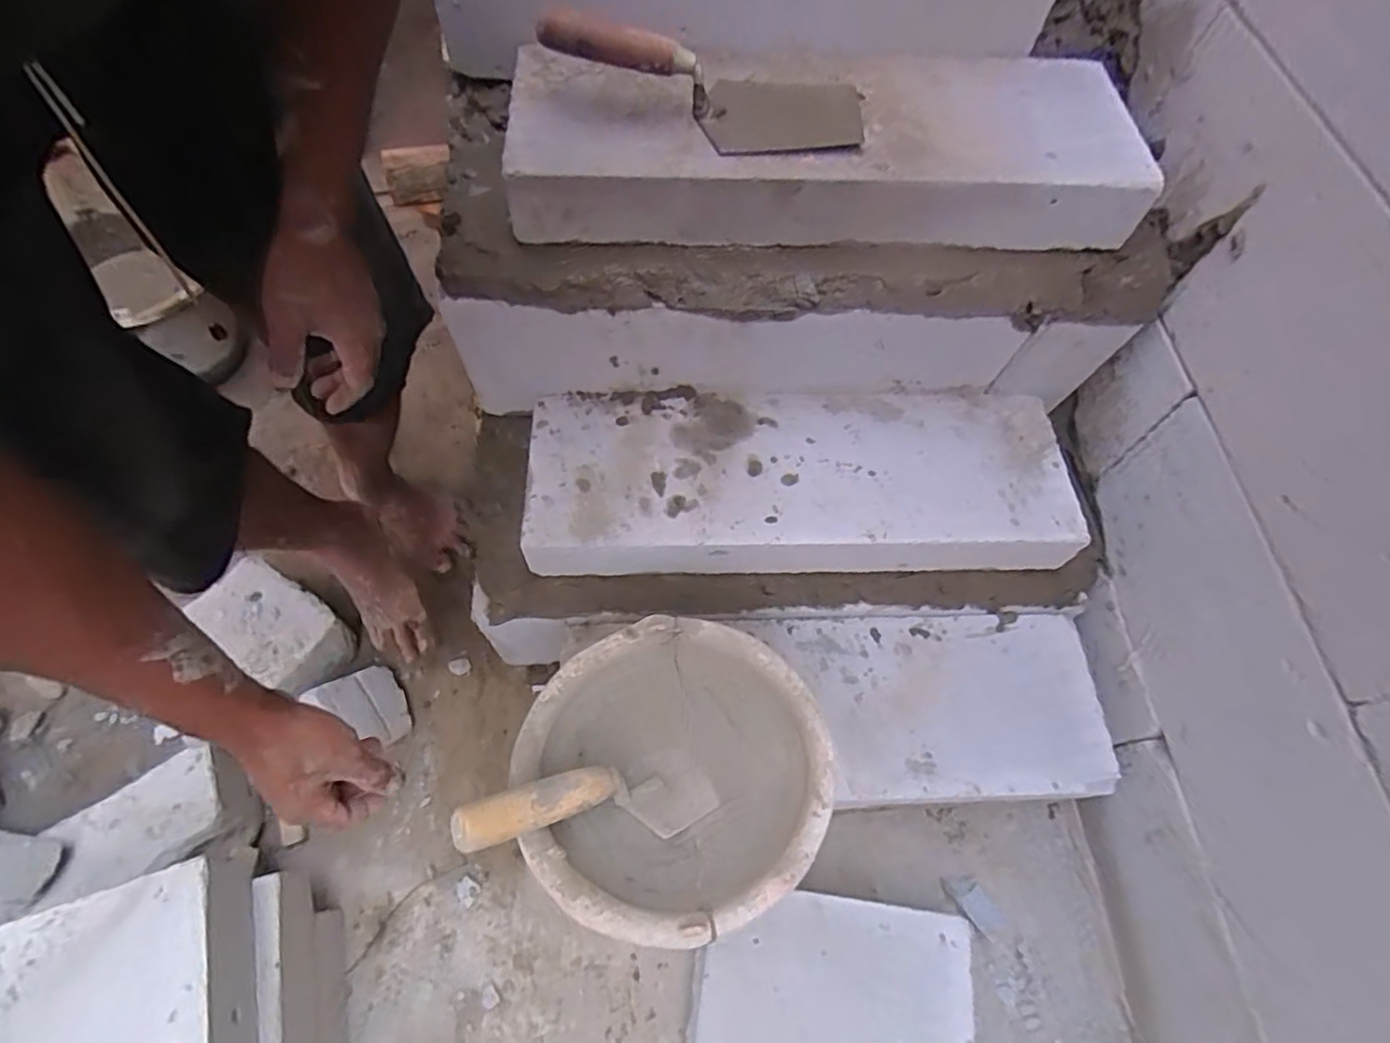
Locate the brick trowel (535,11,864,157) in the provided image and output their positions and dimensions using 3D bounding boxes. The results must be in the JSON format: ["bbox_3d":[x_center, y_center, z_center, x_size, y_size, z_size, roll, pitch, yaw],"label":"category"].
[{"bbox_3d":[0.009,-0.398,0.606,0.292,0.049,0.095,9,61,-17],"label":"brick trowel"}]

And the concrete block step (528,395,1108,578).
[{"bbox_3d":[0.117,-0.044,0.775,0.601,0.083,0.209,-1,62,-4],"label":"concrete block step"}]

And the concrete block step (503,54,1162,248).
[{"bbox_3d":[0.130,-0.384,0.674,0.624,0.073,0.217,-2,62,-4],"label":"concrete block step"}]

